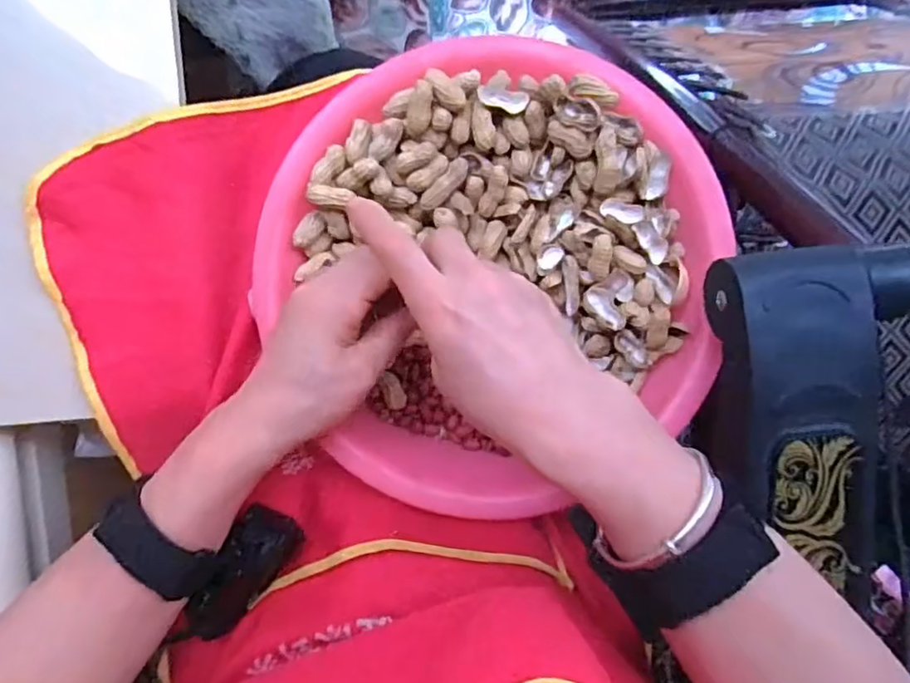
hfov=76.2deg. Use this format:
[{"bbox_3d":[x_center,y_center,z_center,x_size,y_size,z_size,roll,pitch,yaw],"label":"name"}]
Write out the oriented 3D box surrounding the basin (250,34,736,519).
[{"bbox_3d":[0.016,-0.038,0.337,0.255,0.069,0.257,22,92,-7],"label":"basin"}]

